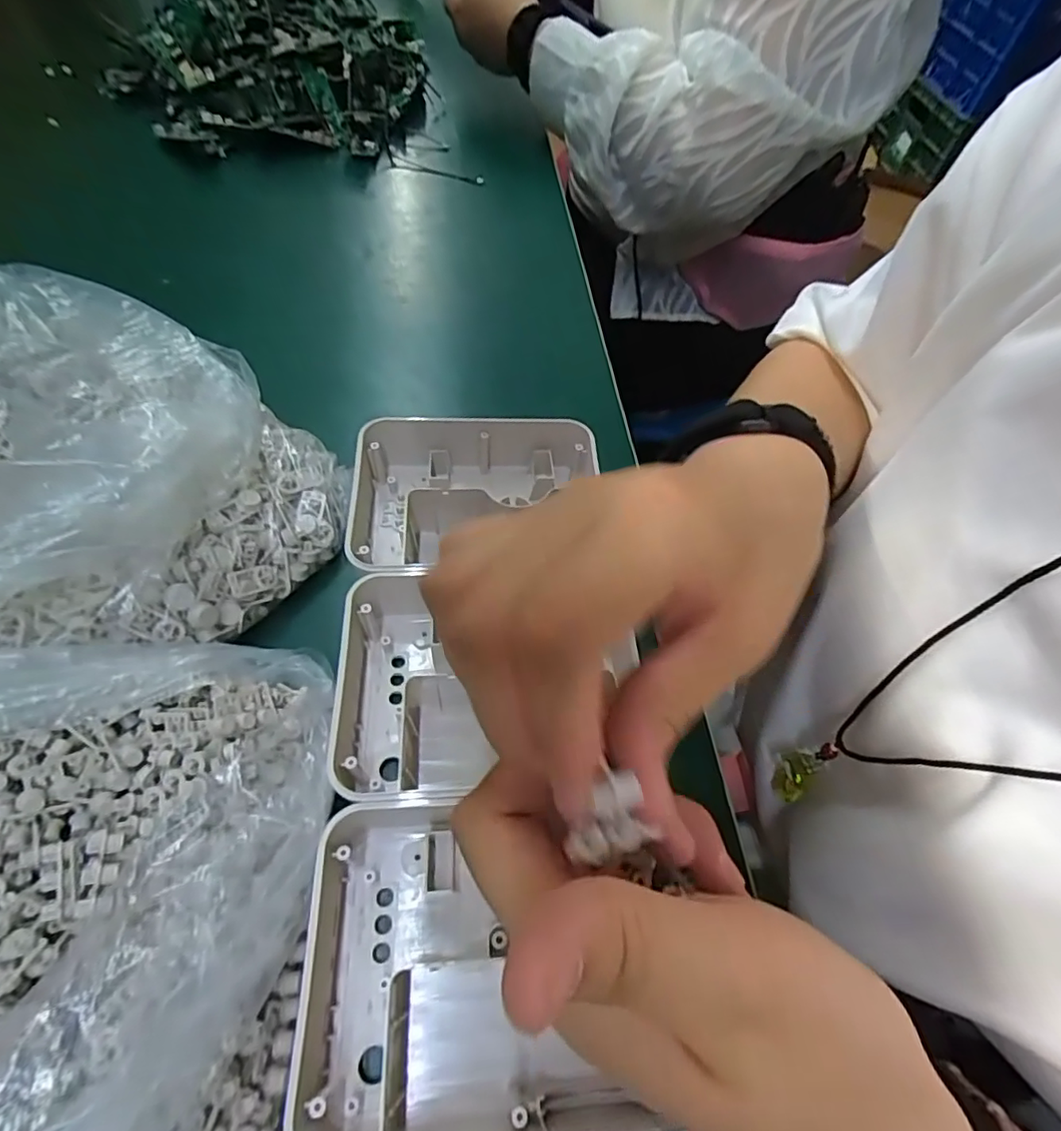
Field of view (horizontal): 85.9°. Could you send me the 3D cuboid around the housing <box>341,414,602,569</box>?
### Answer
[{"bbox_3d":[-0.029,-0.033,0.304,0.132,0.037,0.095,-3,58,-6],"label":"housing"}]

